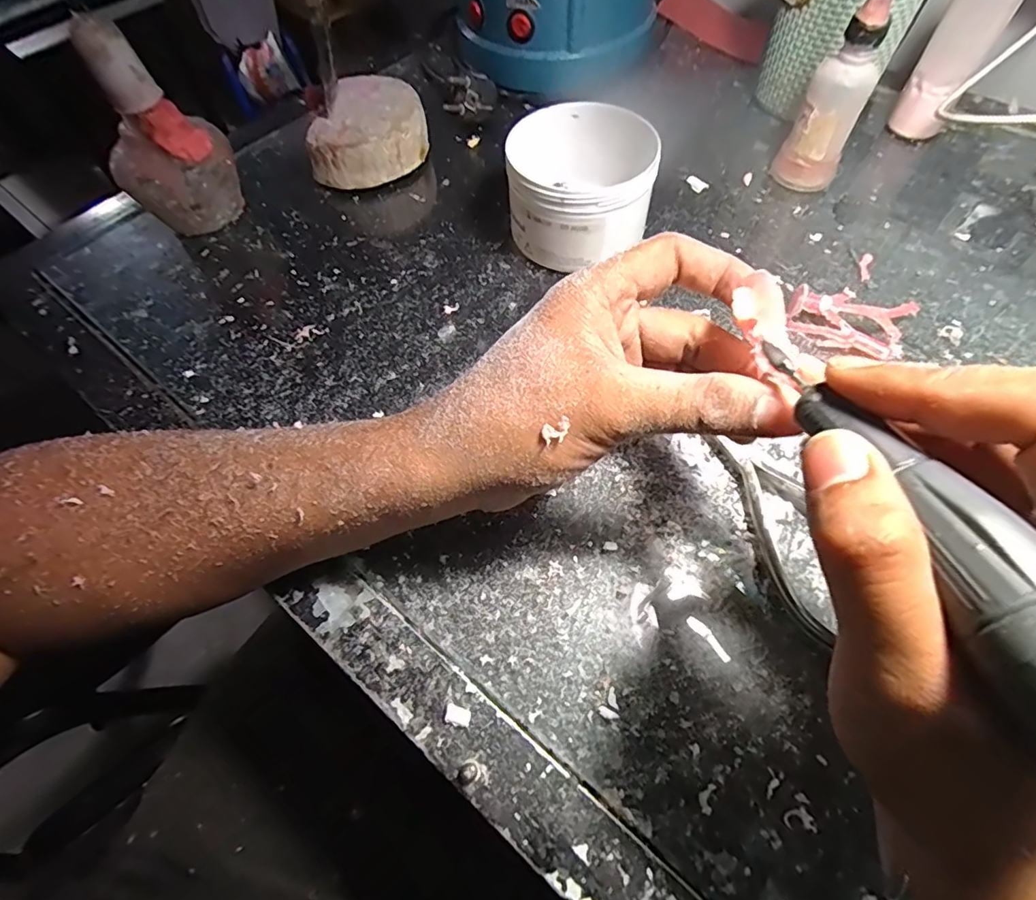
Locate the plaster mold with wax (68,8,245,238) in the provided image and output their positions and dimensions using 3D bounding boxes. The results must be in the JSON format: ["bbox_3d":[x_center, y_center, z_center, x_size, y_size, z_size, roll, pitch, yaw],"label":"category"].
[{"bbox_3d":[-0.233,-0.202,0.339,0.054,0.121,0.058,28,65,17],"label":"plaster mold with wax"}]

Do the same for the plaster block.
[{"bbox_3d":[-0.114,-0.243,0.401,0.088,0.044,0.091,-11,61,-4],"label":"plaster block"}]

